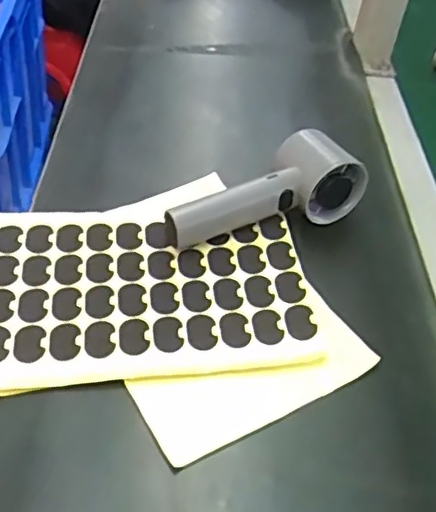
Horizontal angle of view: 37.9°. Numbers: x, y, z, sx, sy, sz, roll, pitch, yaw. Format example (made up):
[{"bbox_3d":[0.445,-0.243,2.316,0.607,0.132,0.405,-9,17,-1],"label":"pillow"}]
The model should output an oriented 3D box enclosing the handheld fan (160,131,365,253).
[{"bbox_3d":[0.033,-0.053,0.490,0.159,0.052,0.053,-15,46,-20],"label":"handheld fan"}]

